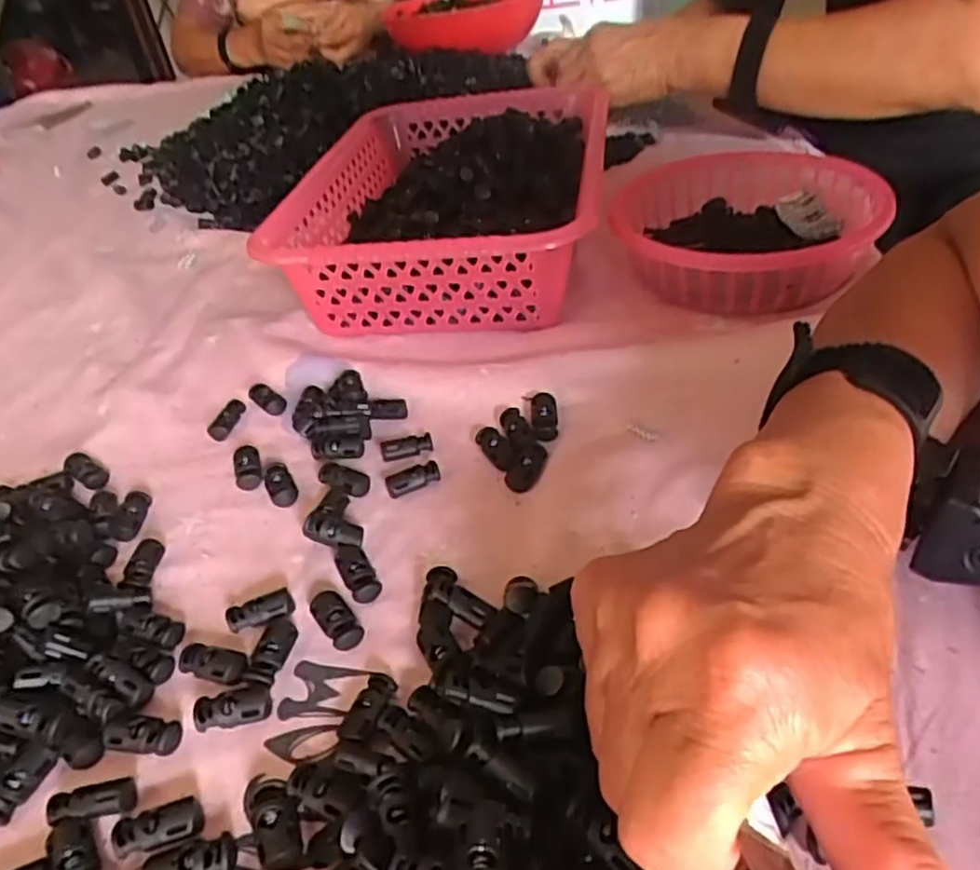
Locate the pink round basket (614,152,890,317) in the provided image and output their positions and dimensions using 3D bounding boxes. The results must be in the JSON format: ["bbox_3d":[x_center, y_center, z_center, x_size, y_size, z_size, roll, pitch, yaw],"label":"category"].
[{"bbox_3d":[0.170,-0.142,0.495,0.157,0.048,0.175,-4,39,5],"label":"pink round basket"}]

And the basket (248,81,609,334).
[{"bbox_3d":[-0.026,-0.177,0.559,0.200,0.080,0.304,2,40,11],"label":"basket"}]

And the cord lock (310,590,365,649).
[{"bbox_3d":[-0.065,0.078,0.307,0.014,0.008,0.029,-28,43,-23],"label":"cord lock"}]

